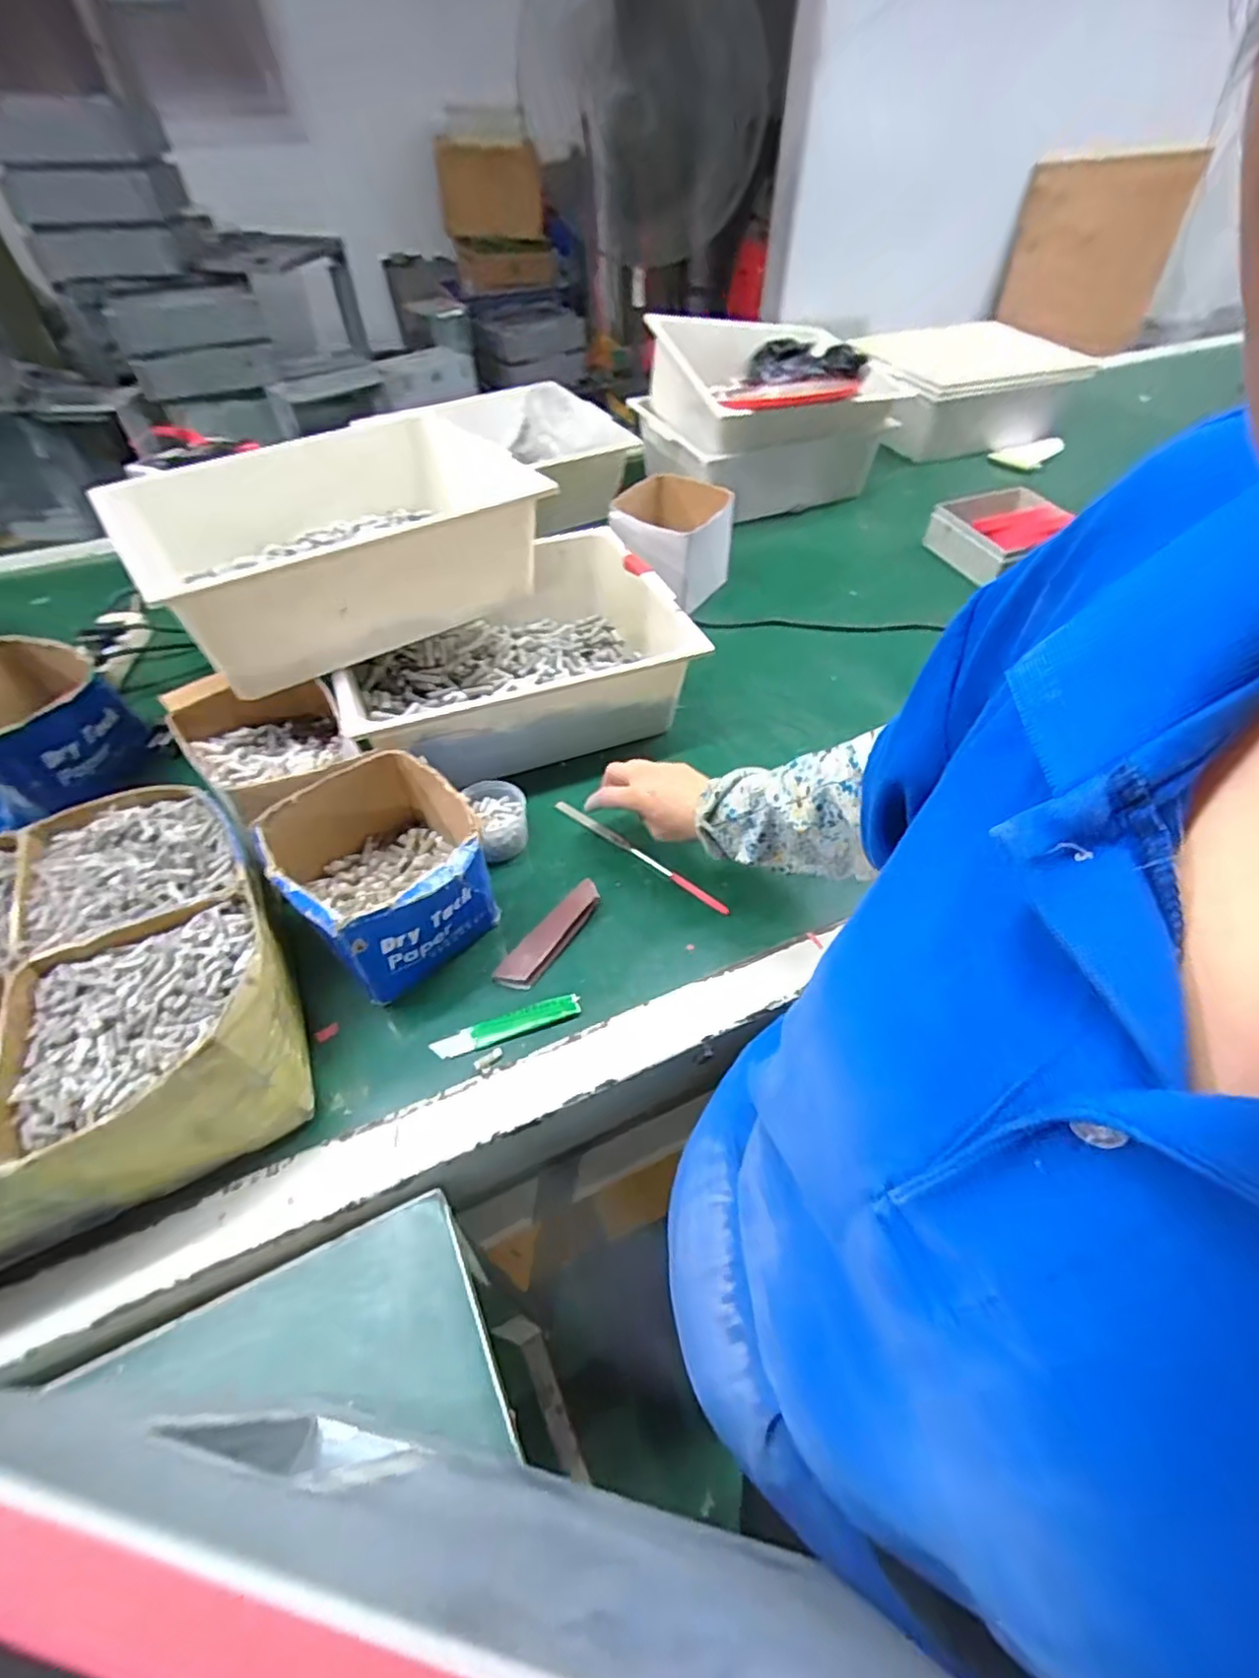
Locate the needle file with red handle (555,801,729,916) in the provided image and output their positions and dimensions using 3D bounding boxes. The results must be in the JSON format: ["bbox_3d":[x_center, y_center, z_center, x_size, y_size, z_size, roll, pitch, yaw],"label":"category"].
[{"bbox_3d":[0.008,0.014,0.641,0.208,0.009,0.012,32,57,24],"label":"needle file with red handle"}]

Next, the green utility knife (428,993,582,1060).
[{"bbox_3d":[-0.097,0.148,0.528,0.116,0.011,0.022,-14,53,-12],"label":"green utility knife"}]

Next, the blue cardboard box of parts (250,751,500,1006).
[{"bbox_3d":[-0.199,0.031,0.551,0.147,0.120,0.141,36,59,24],"label":"blue cardboard box of parts"}]

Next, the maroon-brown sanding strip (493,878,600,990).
[{"bbox_3d":[-0.067,0.081,0.570,0.034,0.009,0.115,34,66,21],"label":"maroon-brown sanding strip"}]

